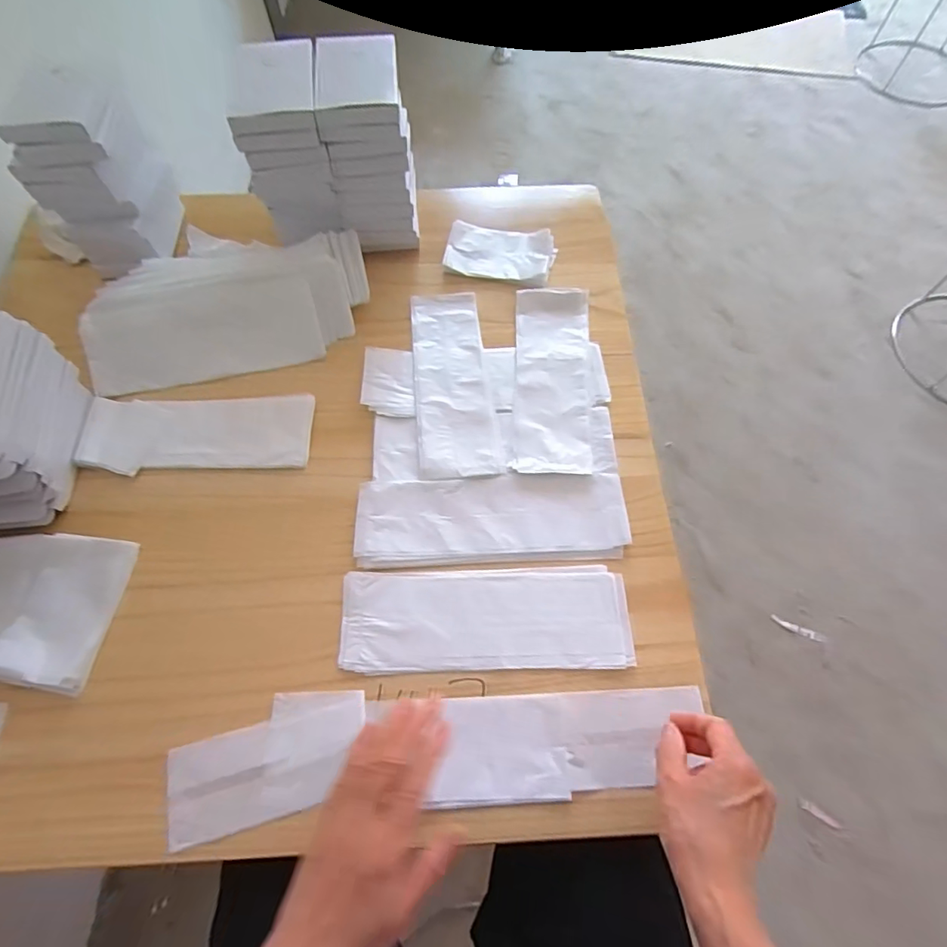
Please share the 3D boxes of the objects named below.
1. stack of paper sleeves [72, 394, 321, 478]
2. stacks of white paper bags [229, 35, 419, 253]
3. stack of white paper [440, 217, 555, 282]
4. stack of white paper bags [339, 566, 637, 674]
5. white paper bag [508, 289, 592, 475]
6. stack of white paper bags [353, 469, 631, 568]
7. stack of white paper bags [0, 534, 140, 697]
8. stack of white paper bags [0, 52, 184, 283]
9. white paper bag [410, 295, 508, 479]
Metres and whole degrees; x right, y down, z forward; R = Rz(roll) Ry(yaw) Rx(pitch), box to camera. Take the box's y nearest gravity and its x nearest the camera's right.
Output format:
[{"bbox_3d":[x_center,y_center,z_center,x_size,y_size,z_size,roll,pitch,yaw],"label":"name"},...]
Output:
[{"bbox_3d":[-0.291,-0.043,0.573,0.229,0.011,0.083,-2,66,0],"label":"stack of paper sleeves"},{"bbox_3d":[-0.159,-0.366,0.625,0.173,0.181,0.134,-6,66,-2],"label":"stacks of white paper bags"},{"bbox_3d":[0.034,-0.280,0.687,0.135,0.018,0.079,8,66,4],"label":"stack of white paper"},{"bbox_3d":[0.011,0.129,0.488,0.253,0.004,0.090,-1,66,0],"label":"stack of white paper bags"},{"bbox_3d":[0.089,-0.109,0.605,0.082,0.010,0.238,3,66,2],"label":"white paper bag"},{"bbox_3d":[0.018,0.045,0.537,0.259,0.012,0.088,-2,66,0],"label":"stack of white paper bags"},{"bbox_3d":[-0.435,0.117,0.474,0.218,0.031,0.128,2,66,1],"label":"stack of white paper bags"},{"bbox_3d":[-0.429,-0.337,0.611,0.106,0.180,0.128,-6,66,-2],"label":"stack of white paper bags"},{"bbox_3d":[-0.025,-0.105,0.606,0.084,0.004,0.244,-5,64,-5],"label":"white paper bag"}]

